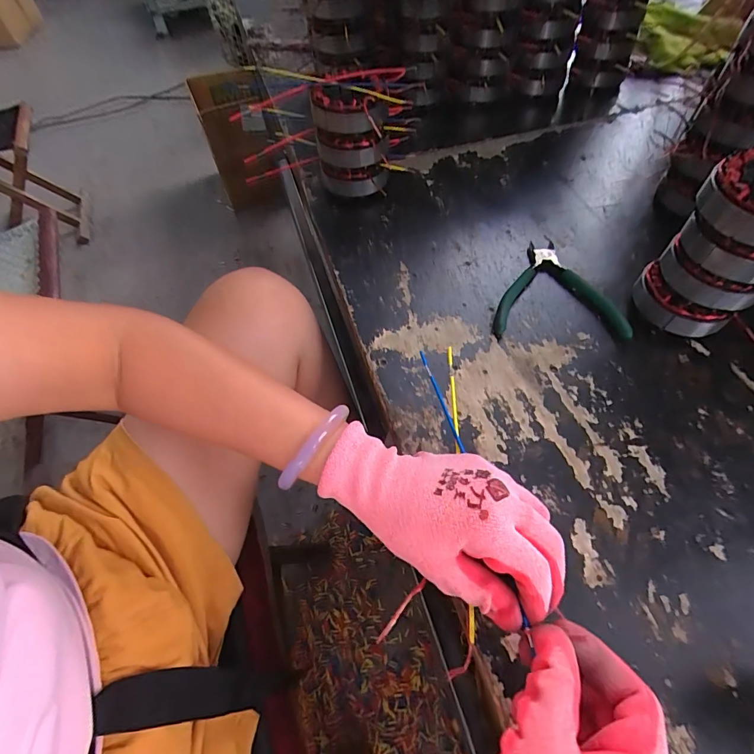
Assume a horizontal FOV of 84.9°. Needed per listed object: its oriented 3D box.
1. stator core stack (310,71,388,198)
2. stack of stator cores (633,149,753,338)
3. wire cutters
[{"bbox_3d":[-0.031,-0.288,0.517,0.088,0.124,0.092,-6,56,-2],"label":"stator core stack"},{"bbox_3d":[0.300,-0.103,0.365,0.083,0.151,0.079,15,58,12],"label":"stack of stator cores"},{"bbox_3d":[0.193,-0.102,0.453,0.133,0.012,0.142,3,56,4],"label":"wire cutters"}]

